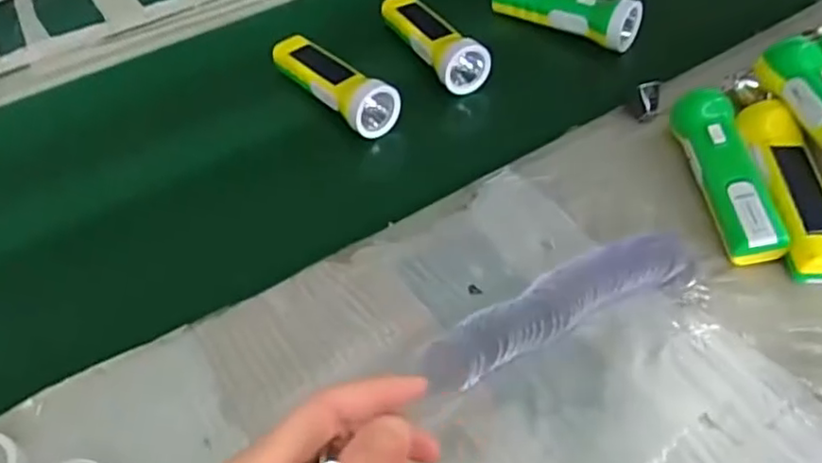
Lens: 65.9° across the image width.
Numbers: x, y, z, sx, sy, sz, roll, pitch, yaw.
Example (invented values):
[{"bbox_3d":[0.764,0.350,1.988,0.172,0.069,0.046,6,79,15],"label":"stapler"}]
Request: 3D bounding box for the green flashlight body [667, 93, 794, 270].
[{"bbox_3d":[0.260,-0.052,0.531,0.045,0.045,0.175,-3,49,2],"label":"green flashlight body"}]

